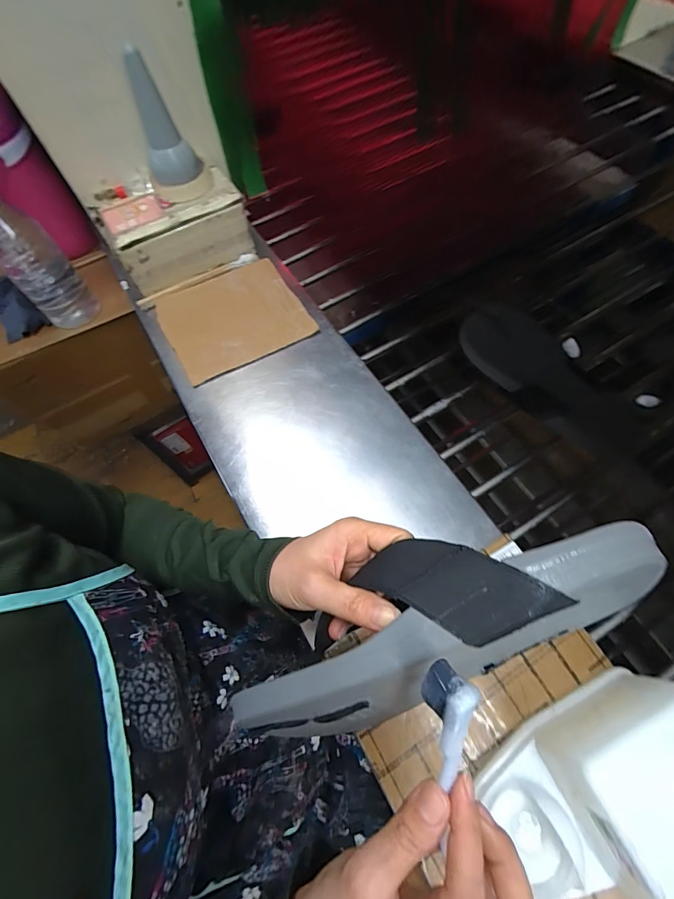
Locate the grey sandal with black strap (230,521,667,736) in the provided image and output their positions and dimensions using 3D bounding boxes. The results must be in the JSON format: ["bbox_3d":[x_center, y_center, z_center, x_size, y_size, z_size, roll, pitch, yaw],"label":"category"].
[{"bbox_3d":[0.057,0.111,0.249,0.254,0.096,0.078,-25,30,4],"label":"grey sandal with black strap"}]

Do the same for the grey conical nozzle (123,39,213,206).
[{"bbox_3d":[-0.224,-0.416,0.496,0.077,0.148,0.079,-26,66,-8],"label":"grey conical nozzle"}]

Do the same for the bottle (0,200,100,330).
[{"bbox_3d":[-0.506,-0.313,0.636,0.088,0.231,0.093,40,73,19],"label":"bottle"}]

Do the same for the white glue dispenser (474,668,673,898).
[{"bbox_3d":[0.201,0.254,0.281,0.168,0.107,0.099,-25,66,-9],"label":"white glue dispenser"}]

